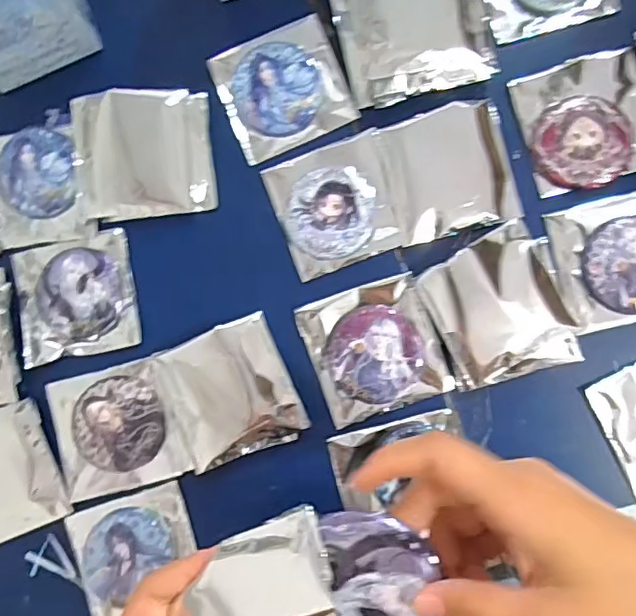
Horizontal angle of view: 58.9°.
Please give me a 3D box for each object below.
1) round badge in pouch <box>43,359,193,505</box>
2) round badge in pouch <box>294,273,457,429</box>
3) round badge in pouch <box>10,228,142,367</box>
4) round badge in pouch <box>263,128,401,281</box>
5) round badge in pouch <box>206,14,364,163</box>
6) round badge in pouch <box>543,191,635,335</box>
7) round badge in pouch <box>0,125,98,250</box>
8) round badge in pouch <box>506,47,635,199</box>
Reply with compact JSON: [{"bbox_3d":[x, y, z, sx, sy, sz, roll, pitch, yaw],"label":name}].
[{"bbox_3d":[-0.158,0.094,0.440,0.098,0.008,0.093,-16,85,3],"label":"round badge in pouch"},{"bbox_3d":[0.043,0.031,0.429,0.095,0.010,0.095,-20,85,2],"label":"round badge in pouch"},{"bbox_3d":[-0.195,-0.009,0.455,0.096,0.006,0.093,-11,85,3],"label":"round badge in pouch"},{"bbox_3d":[0.015,-0.081,0.440,0.092,0.009,0.095,-20,85,2],"label":"round badge in pouch"},{"bbox_3d":[-0.028,-0.179,0.450,0.096,0.006,0.097,-23,85,2],"label":"round badge in pouch"},{"bbox_3d":[0.229,-0.037,0.420,0.097,0.011,0.095,-14,85,3],"label":"round badge in pouch"},{"bbox_3d":[-0.234,-0.101,0.463,0.091,0.021,0.101,-11,85,3],"label":"round badge in pouch"},{"bbox_3d":[0.207,-0.144,0.430,0.095,0.011,0.097,-16,85,3],"label":"round badge in pouch"}]

